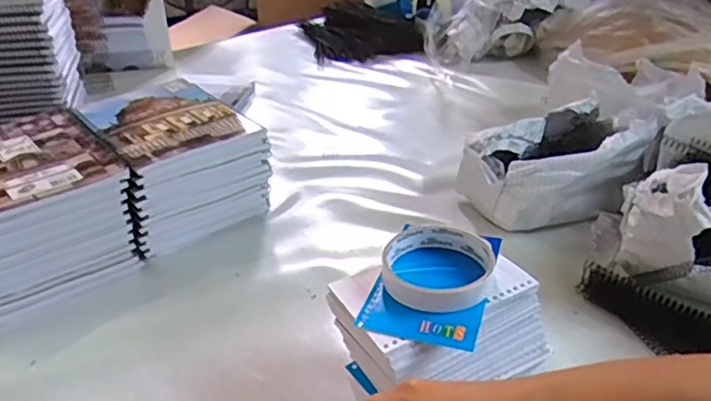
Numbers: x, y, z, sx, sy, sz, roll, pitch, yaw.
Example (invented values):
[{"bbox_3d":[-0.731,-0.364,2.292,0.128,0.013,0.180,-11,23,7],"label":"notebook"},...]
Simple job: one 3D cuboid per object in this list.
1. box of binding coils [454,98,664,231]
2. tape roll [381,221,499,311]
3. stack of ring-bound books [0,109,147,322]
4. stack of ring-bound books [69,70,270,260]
[{"bbox_3d":[0.230,-0.037,0.701,0.194,0.116,0.137,-19,35,-28],"label":"box of binding coils"},{"bbox_3d":[0.058,0.049,0.439,0.081,0.026,0.081,0,31,0],"label":"tape roll"},{"bbox_3d":[-0.343,0.007,0.638,0.164,0.117,0.192,-23,37,-33],"label":"stack of ring-bound books"},{"bbox_3d":[-0.217,-0.047,0.723,0.160,0.116,0.201,-20,36,-30],"label":"stack of ring-bound books"}]

